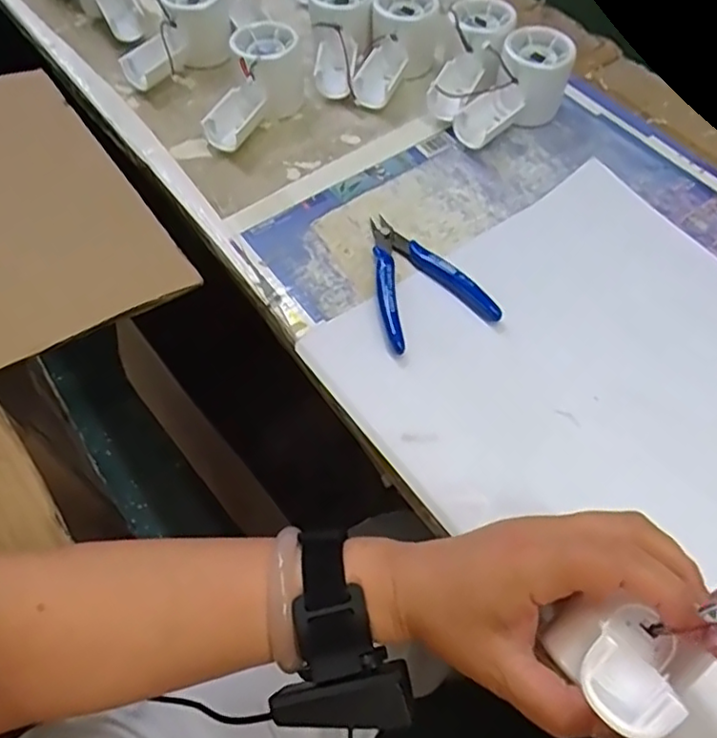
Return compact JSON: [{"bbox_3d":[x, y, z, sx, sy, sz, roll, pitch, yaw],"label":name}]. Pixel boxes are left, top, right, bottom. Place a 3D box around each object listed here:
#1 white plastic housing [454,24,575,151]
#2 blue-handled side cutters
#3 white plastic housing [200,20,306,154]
[{"bbox_3d":[0.130,-0.229,0.527,0.059,0.053,0.111,31,63,18],"label":"white plastic housing"},{"bbox_3d":[0.041,-0.070,0.453,0.077,0.009,0.115,-17,59,-11],"label":"blue-handled side cutters"},{"bbox_3d":[-0.085,-0.236,0.532,0.050,0.058,0.113,18,60,11],"label":"white plastic housing"}]

